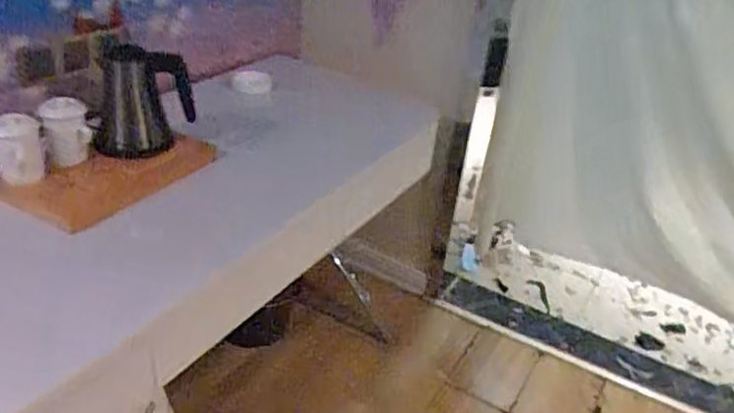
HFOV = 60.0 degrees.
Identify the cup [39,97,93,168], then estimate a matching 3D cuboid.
[{"bbox_3d":[-0.557,-0.132,1.189,0.084,0.117,0.086,-12,35,-28],"label":"cup"}]

